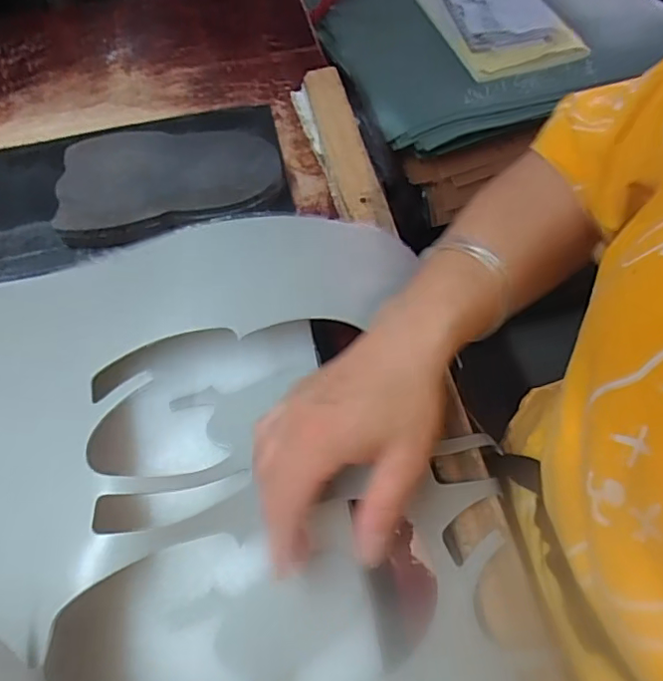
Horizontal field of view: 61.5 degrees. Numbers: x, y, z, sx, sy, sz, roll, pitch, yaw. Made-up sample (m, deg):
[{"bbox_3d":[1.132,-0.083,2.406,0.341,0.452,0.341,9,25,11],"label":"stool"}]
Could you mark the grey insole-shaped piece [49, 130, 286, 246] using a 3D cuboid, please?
[{"bbox_3d":[-0.136,-0.136,0.483,0.180,0.028,0.113,-5,56,-3],"label":"grey insole-shaped piece"}]

